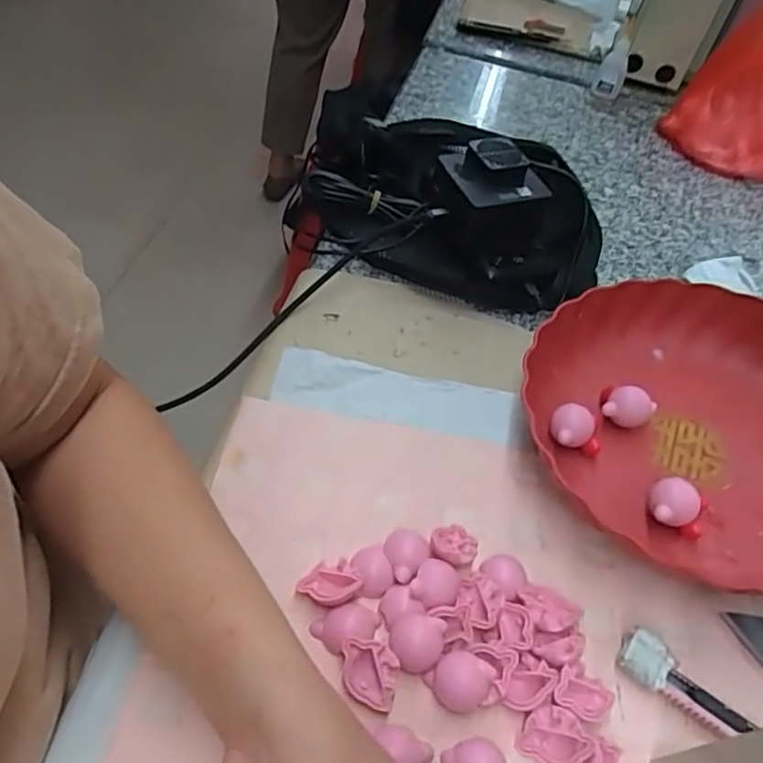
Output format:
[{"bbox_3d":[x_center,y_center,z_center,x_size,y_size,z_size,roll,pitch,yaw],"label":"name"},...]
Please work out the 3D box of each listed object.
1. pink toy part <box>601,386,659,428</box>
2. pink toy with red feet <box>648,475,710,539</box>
[{"bbox_3d":[0.175,0.019,0.440,0.028,0.024,0.028,-35,65,-30],"label":"pink toy part"},{"bbox_3d":[0.187,0.081,0.393,0.036,0.024,0.034,29,53,13],"label":"pink toy with red feet"}]

